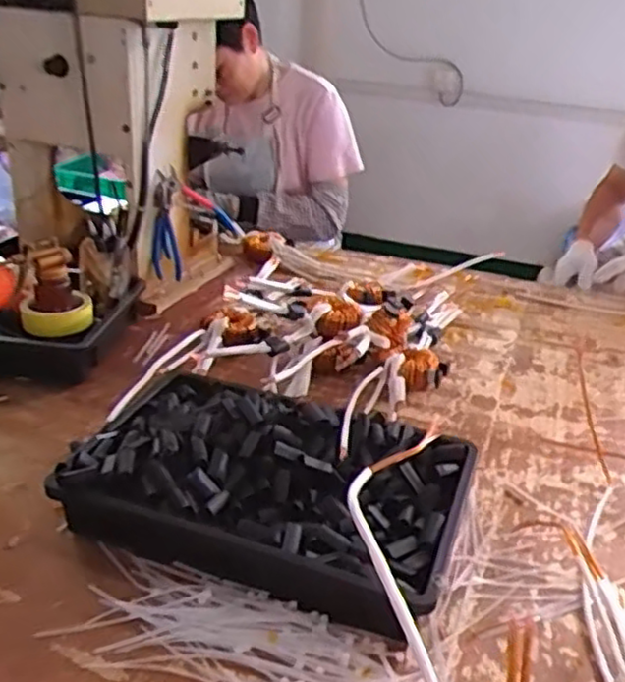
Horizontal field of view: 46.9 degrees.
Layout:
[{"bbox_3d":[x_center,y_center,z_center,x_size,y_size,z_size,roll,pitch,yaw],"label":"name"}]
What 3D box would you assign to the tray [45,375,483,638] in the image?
[{"bbox_3d":[-0.035,0.134,0.712,0.359,0.085,0.240,12,28,15],"label":"tray"}]

